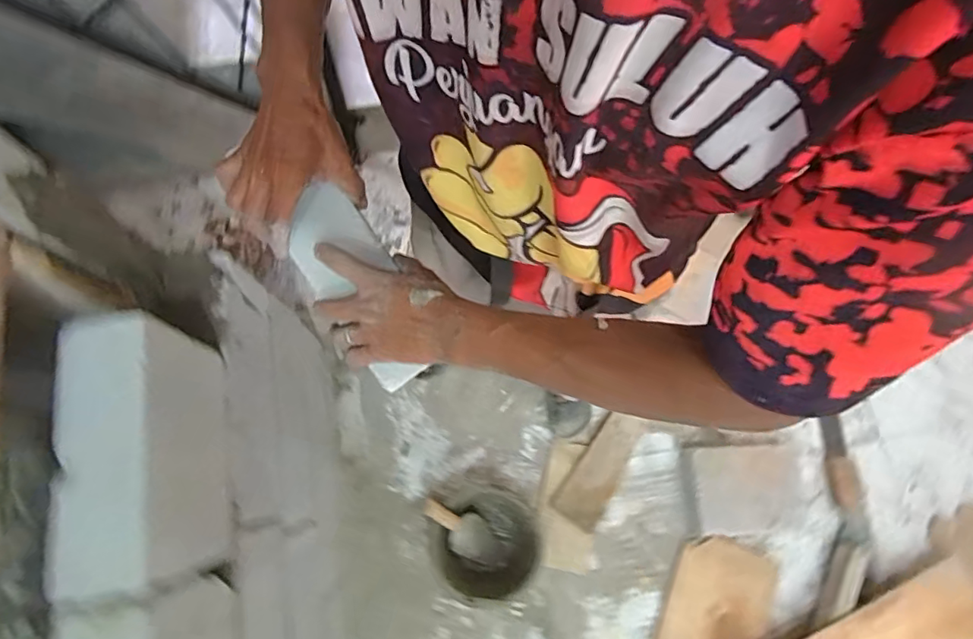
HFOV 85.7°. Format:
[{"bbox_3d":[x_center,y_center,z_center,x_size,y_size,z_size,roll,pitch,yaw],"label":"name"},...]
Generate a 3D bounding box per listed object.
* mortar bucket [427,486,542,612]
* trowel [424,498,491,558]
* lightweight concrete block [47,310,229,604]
[{"bbox_3d":[-0.001,0.484,1.139,0.215,0.140,0.222,2,74,-6],"label":"mortar bucket"},{"bbox_3d":[-0.055,0.454,1.130,0.197,0.043,0.088,43,77,-23],"label":"trowel"},{"bbox_3d":[-0.350,0.136,0.554,0.079,0.196,0.258,-8,75,-9],"label":"lightweight concrete block"}]

